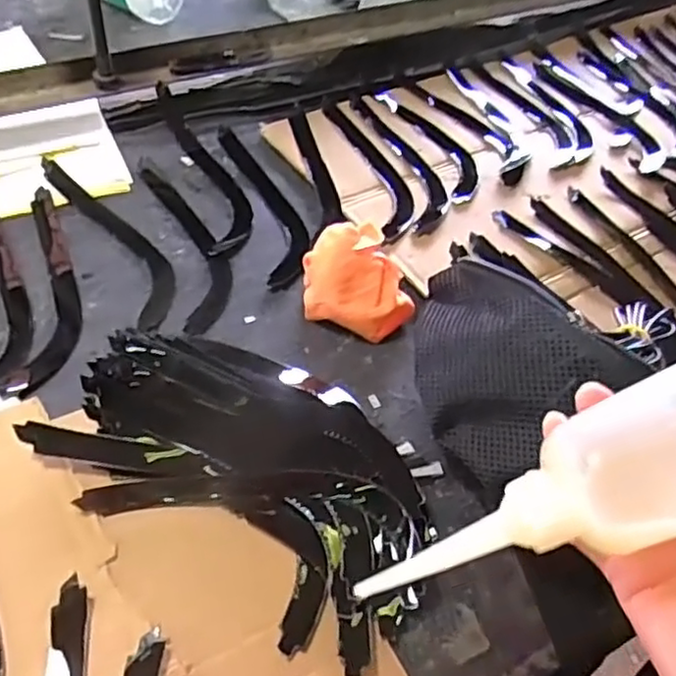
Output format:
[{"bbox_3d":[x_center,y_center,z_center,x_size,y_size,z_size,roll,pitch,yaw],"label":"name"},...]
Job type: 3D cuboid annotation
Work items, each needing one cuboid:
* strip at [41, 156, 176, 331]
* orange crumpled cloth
[{"bbox_3d":[-0.184,-0.088,0.556,0.044,0.009,0.220,-24,56,-25],"label":"strip"},{"bbox_3d":[0.012,-0.041,0.498,0.071,0.057,0.076,-19,54,-21],"label":"orange crumpled cloth"}]

